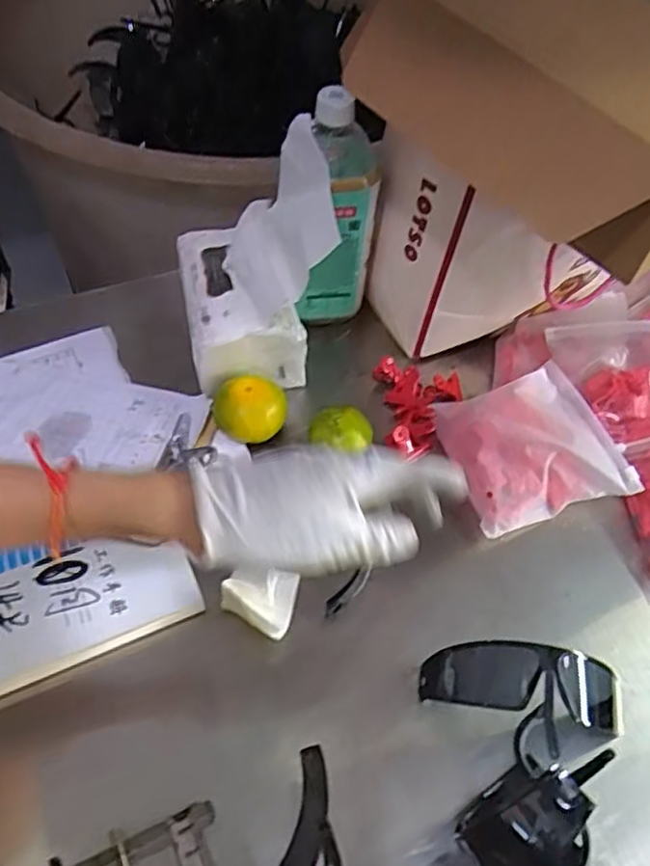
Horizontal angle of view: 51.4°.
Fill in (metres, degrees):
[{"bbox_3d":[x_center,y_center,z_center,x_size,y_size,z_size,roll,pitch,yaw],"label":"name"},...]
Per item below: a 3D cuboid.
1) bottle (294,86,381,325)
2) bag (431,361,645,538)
[{"bbox_3d":[0.009,-0.197,0.615,0.070,0.203,0.068,-4,56,-6],"label":"bottle"},{"bbox_3d":[0.178,0.011,0.597,0.140,0.044,0.137,-10,57,-10],"label":"bag"}]

